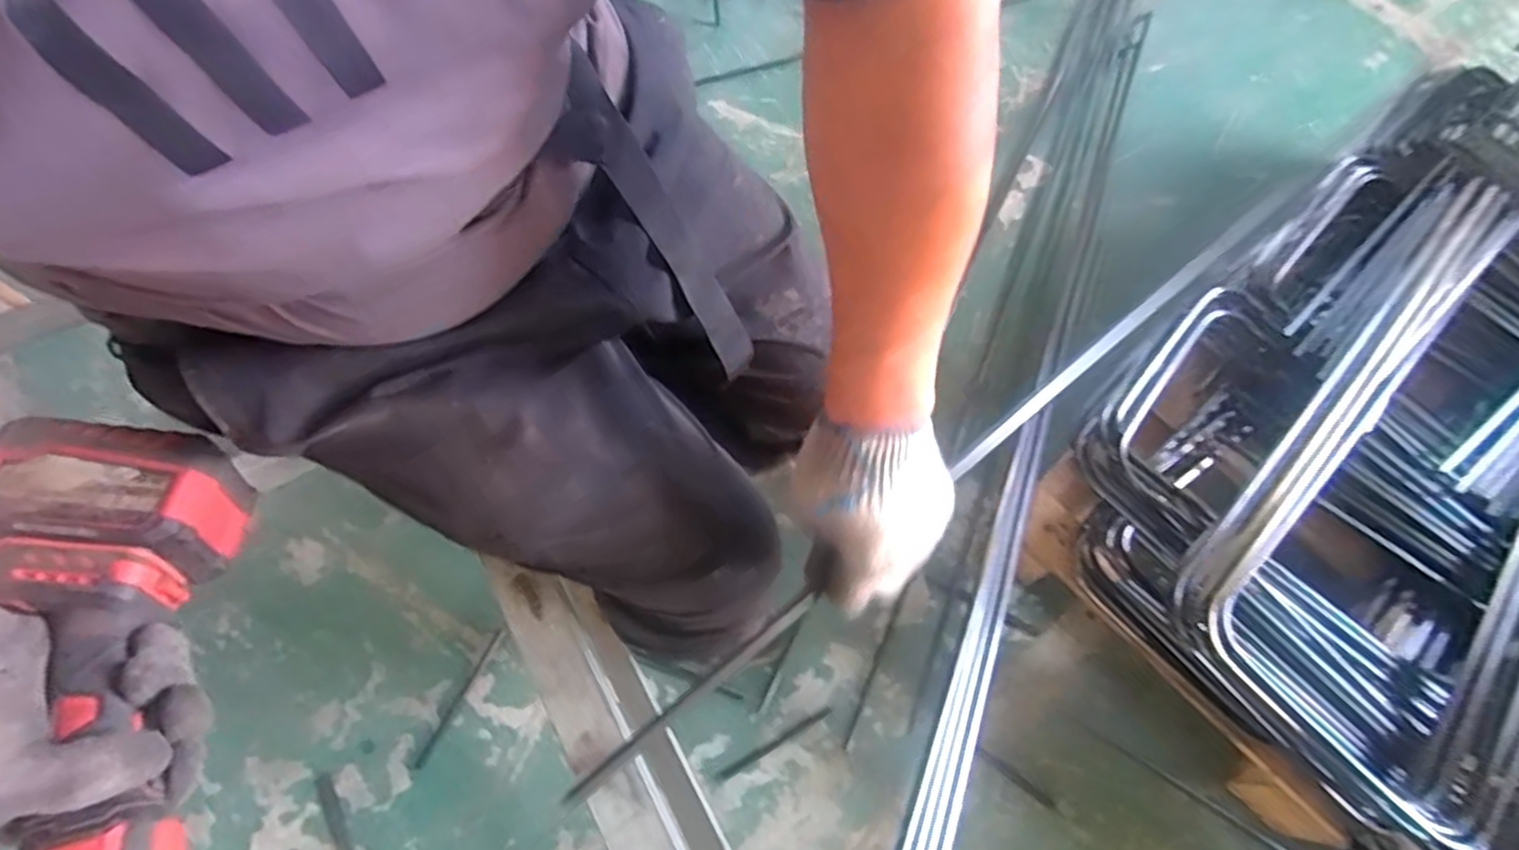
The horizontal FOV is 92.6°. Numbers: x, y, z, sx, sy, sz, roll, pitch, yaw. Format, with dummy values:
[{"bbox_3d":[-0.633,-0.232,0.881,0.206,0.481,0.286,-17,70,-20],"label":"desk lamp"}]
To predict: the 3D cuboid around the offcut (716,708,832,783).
[{"bbox_3d":[0.021,0.449,1.021,0.180,0.006,0.012,-28,71,-12],"label":"offcut"}]

